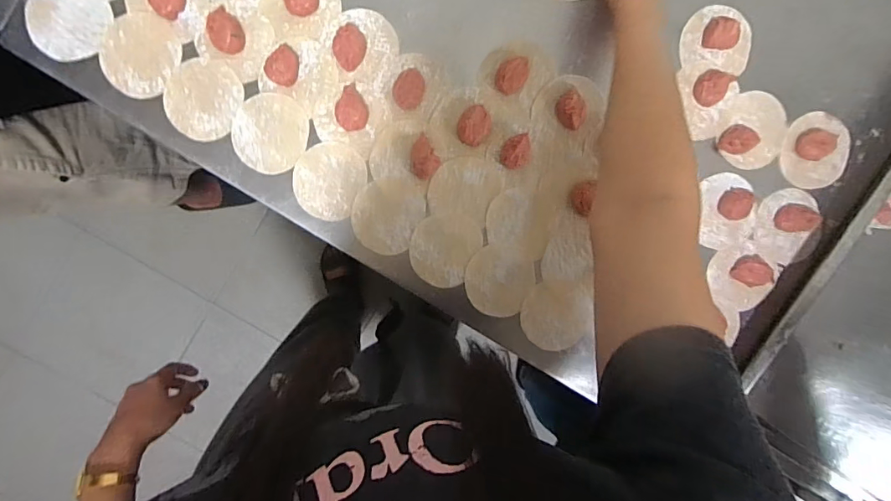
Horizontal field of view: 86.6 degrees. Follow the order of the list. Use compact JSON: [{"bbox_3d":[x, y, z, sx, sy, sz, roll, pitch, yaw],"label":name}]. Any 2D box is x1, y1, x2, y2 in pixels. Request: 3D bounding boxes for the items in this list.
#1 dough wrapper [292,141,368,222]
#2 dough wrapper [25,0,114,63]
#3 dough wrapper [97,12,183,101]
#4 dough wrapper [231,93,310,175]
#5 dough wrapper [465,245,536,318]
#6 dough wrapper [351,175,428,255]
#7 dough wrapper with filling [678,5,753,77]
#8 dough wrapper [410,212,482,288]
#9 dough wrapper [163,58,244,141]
[{"bbox_3d":[-0.131,-0.079,0.526,0.075,0.004,0.082,0,96,-3],"label":"dough wrapper"},{"bbox_3d":[-0.393,-0.240,0.492,0.077,0.006,0.082,0,96,-3],"label":"dough wrapper"},{"bbox_3d":[-0.324,-0.208,0.500,0.072,0.004,0.085,29,94,-6],"label":"dough wrapper"},{"bbox_3d":[-0.191,-0.127,0.516,0.078,0.004,0.083,0,96,-3],"label":"dough wrapper"},{"bbox_3d":[0.061,0.036,0.548,0.076,0.004,0.077,0,96,-3],"label":"dough wrapper"},{"bbox_3d":[-0.066,-0.041,0.532,0.075,0.004,0.084,28,94,-5],"label":"dough wrapper"},{"bbox_3d":[0.306,-0.237,0.527,0.079,0.021,0.067,7,96,-4],"label":"dough wrapper with filling"},{"bbox_3d":[-0.003,-0.002,0.539,0.073,0.004,0.083,26,94,-5],"label":"dough wrapper"},{"bbox_3d":[-0.263,-0.163,0.509,0.075,0.004,0.083,24,94,-5],"label":"dough wrapper"}]

